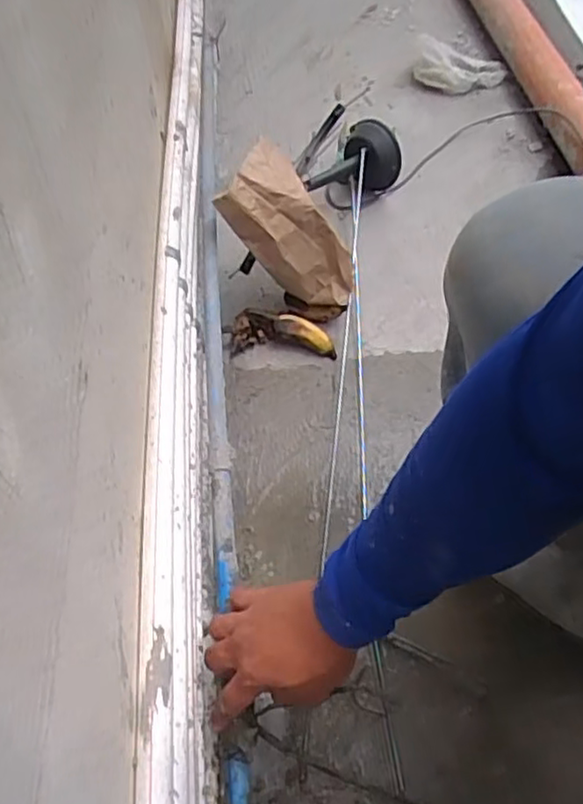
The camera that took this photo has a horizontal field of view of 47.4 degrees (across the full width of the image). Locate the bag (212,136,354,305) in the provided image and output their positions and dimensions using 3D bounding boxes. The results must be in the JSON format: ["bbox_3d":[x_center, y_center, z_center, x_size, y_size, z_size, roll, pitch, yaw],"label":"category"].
[{"bbox_3d":[0.006,-0.232,0.924,0.125,0.239,0.051,-45,34,-3],"label":"bag"}]

